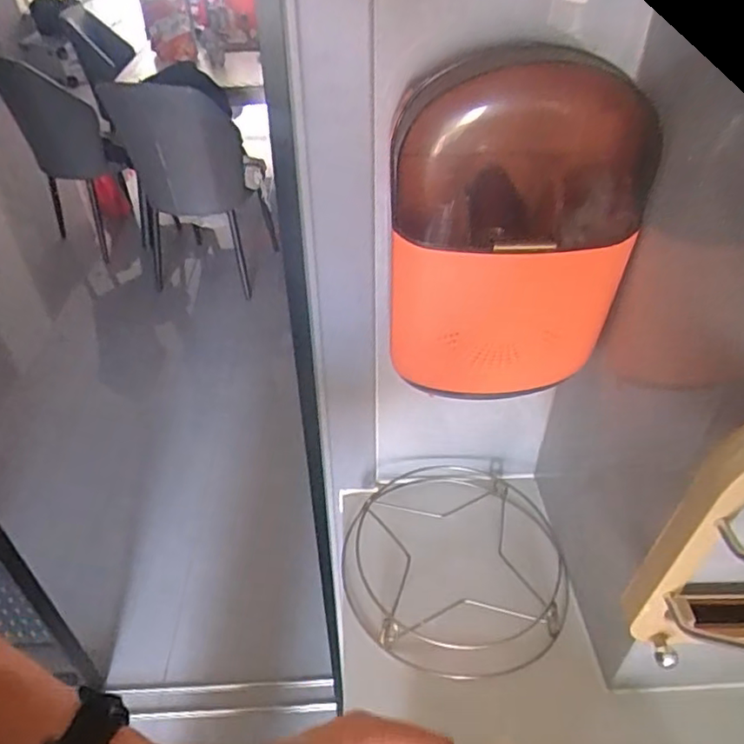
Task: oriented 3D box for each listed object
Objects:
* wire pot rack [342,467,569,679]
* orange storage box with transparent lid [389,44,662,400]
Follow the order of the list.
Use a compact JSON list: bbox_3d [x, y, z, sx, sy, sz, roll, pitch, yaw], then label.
[{"bbox_3d":[0.091,0.215,0.681,0.239,0.058,0.257,3,38,-2],"label":"wire pot rack"},{"bbox_3d":[0.113,-0.112,0.515,0.196,0.280,0.106,-1,38,-7],"label":"orange storage box with transparent lid"}]

